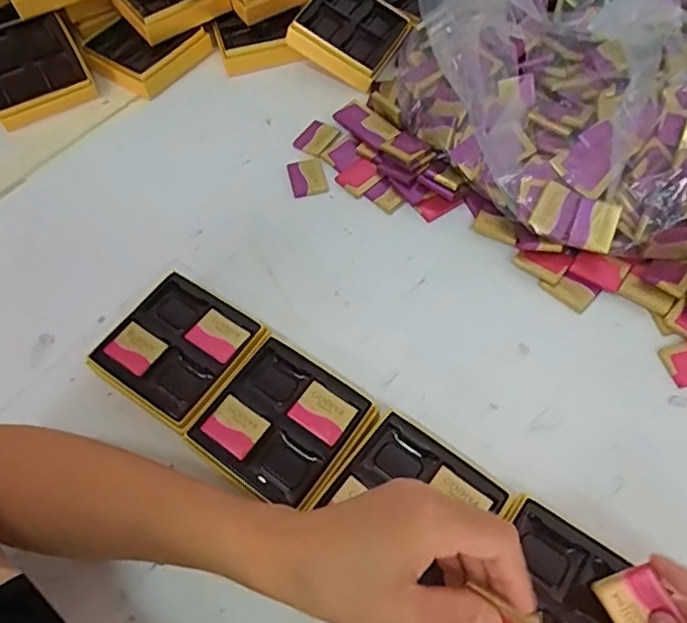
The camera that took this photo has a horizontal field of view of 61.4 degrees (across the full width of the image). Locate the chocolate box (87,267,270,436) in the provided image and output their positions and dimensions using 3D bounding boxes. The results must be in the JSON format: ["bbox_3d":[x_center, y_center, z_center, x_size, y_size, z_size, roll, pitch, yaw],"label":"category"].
[{"bbox_3d":[-0.121,0.032,0.435,0.094,0.033,0.095,30,65,19],"label":"chocolate box"}]

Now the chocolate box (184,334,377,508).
[{"bbox_3d":[-0.041,0.082,0.402,0.098,0.031,0.096,33,66,20],"label":"chocolate box"}]

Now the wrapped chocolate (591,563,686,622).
[{"bbox_3d":[0.155,0.155,0.301,0.032,0.010,0.040,-36,75,16],"label":"wrapped chocolate"}]

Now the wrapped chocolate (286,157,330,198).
[{"bbox_3d":[-0.034,-0.126,0.538,0.033,0.004,0.045,-14,60,-5],"label":"wrapped chocolate"}]

